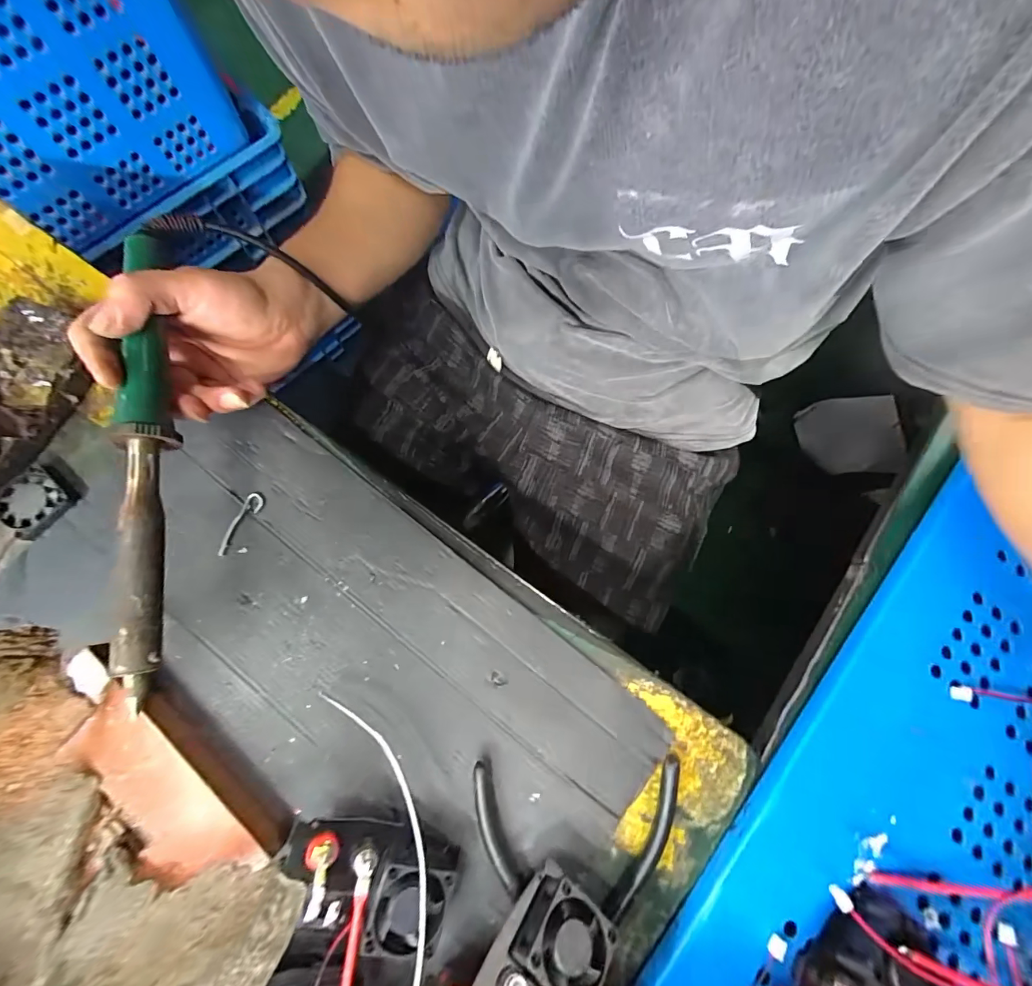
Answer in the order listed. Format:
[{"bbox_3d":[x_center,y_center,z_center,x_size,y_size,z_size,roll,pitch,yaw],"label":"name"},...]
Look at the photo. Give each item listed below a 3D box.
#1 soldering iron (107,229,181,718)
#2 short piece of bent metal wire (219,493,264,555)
[{"bbox_3d":[-0.201,-0.025,0.239,0.020,0.019,0.259,-8,79,-1],"label":"soldering iron"},{"bbox_3d":[-0.191,0.021,0.303,0.012,0.004,0.046,28,80,6],"label":"short piece of bent metal wire"}]

